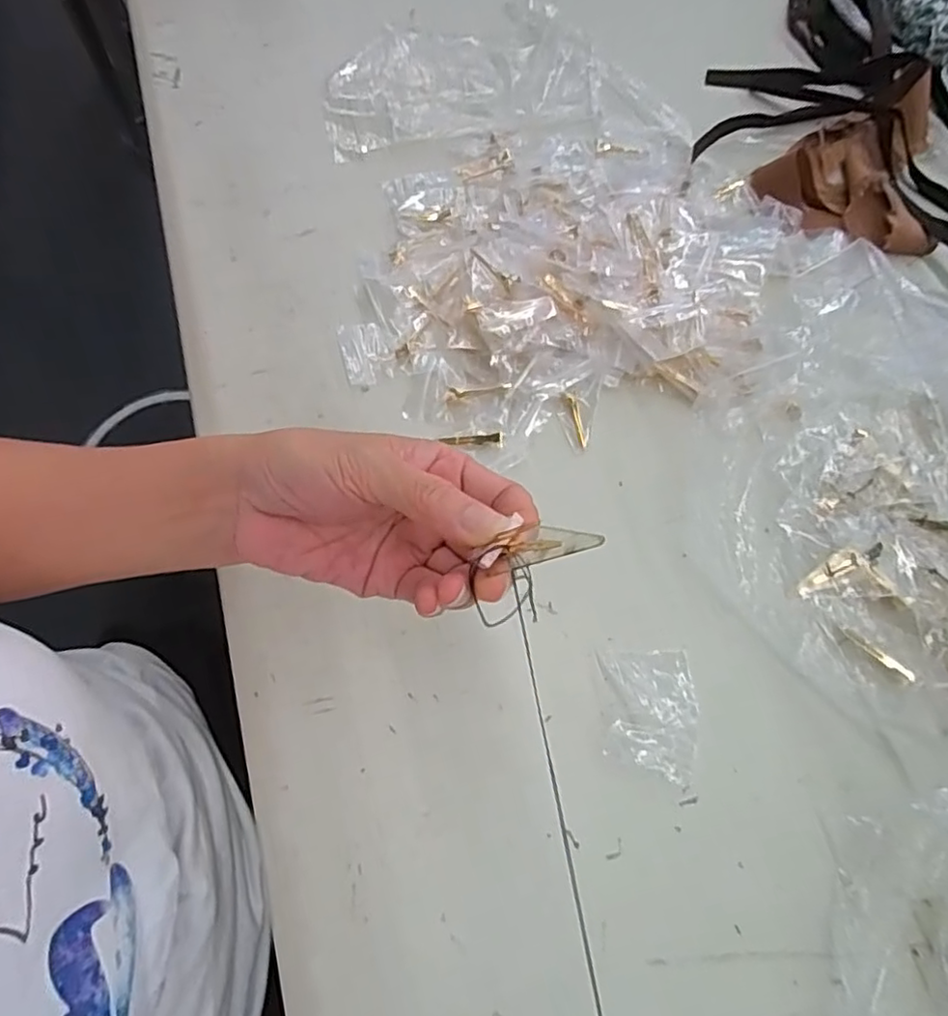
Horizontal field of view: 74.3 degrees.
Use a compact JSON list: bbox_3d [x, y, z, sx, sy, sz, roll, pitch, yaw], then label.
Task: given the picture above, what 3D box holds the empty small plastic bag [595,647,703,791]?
[{"bbox_3d":[0.095,0.108,0.333,0.049,0.014,0.066,3,66,3],"label":"empty small plastic bag"}]

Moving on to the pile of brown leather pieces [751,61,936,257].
[{"bbox_3d":[0.294,-0.274,0.495,0.128,0.034,0.162,12,66,7],"label":"pile of brown leather pieces"}]

